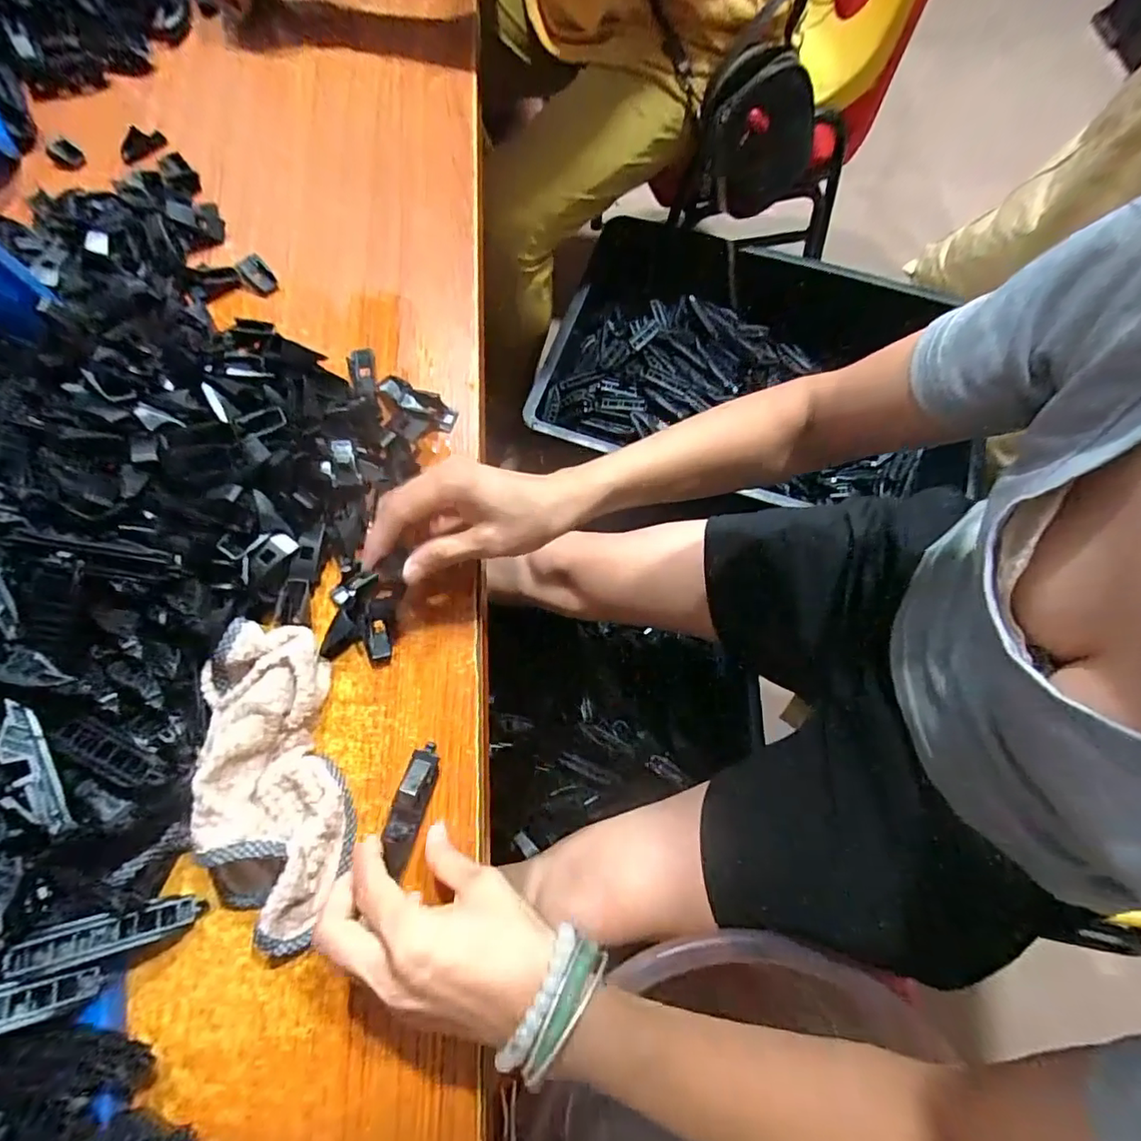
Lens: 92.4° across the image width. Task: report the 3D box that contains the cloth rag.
[{"bbox_3d":[-0.172,0.117,0.311,0.075,0.046,0.173,-10,71,-3],"label":"cloth rag"}]

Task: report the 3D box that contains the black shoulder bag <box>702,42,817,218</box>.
[{"bbox_3d":[0.259,-0.605,0.776,0.204,0.202,0.055,-33,74,-10],"label":"black shoulder bag"}]

